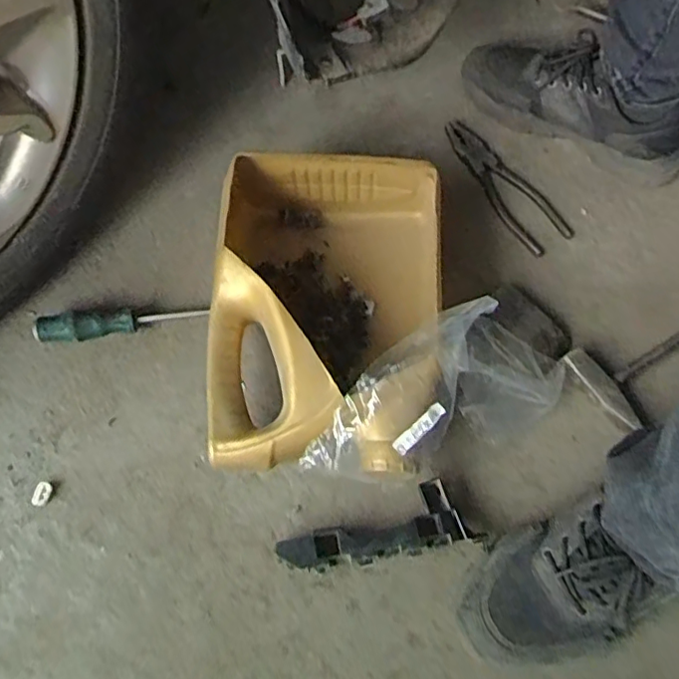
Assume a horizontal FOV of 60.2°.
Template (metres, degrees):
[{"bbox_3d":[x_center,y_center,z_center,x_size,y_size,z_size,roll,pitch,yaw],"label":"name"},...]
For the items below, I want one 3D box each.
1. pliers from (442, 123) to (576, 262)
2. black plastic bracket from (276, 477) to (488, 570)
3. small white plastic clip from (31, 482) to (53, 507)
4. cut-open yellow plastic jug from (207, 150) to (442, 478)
[{"bbox_3d":[0.181,-0.176,0.660,0.058,0.010,0.188,-33,72,-11],"label":"pliers"},{"bbox_3d":[0.032,0.164,0.511,0.170,0.025,0.055,-10,69,-3],"label":"black plastic bracket"},{"bbox_3d":[-0.278,0.144,0.547,0.015,0.006,0.022,11,70,5],"label":"small white plastic clip"},{"bbox_3d":[-0.011,-0.031,0.549,0.203,0.113,0.295,2,69,1],"label":"cut-open yellow plastic jug"}]

